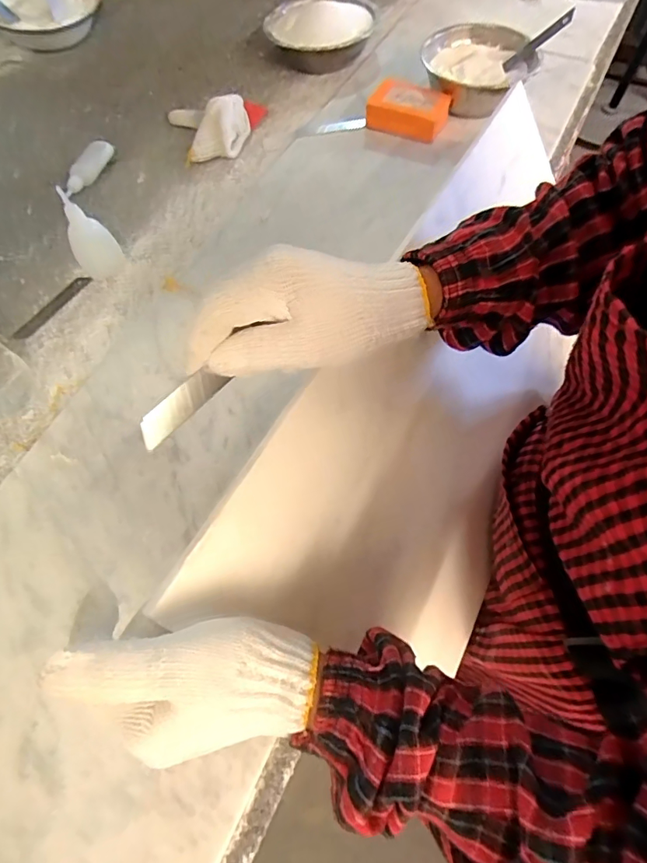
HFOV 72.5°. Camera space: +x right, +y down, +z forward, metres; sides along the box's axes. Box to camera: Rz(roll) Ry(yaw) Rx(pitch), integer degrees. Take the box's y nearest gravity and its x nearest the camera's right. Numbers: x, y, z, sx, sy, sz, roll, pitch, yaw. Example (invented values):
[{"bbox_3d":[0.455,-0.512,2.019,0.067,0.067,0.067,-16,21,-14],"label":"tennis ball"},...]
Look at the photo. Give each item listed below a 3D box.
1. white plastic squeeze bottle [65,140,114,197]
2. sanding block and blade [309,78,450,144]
[{"bbox_3d":[-0.293,-0.332,0.555,0.025,0.025,0.088,15,66,10],"label":"white plastic squeeze bottle"},{"bbox_3d":[0.068,-0.415,0.570,0.183,0.037,0.076,8,65,7],"label":"sanding block and blade"}]

